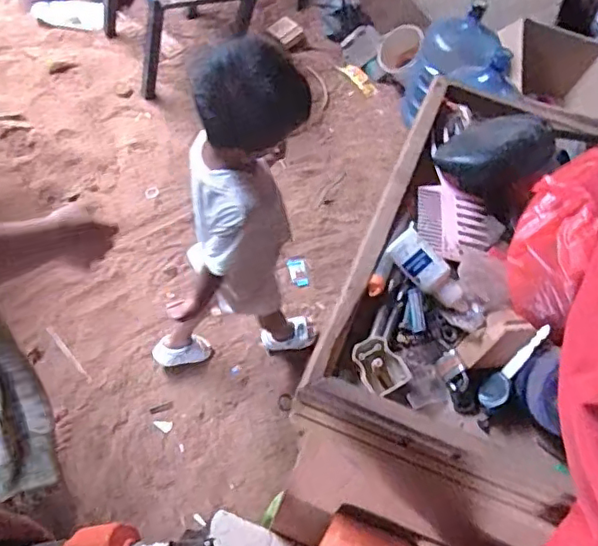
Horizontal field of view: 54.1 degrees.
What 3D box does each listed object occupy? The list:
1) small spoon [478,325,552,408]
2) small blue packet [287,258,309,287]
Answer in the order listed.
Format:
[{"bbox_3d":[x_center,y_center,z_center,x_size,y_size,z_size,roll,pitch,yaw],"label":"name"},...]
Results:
[{"bbox_3d":[0.170,0.073,0.458,0.019,0.011,0.078,41,88,20],"label":"small spoon"},{"bbox_3d":[-0.003,-0.005,1.824,0.056,0.022,0.108,-6,57,-9],"label":"small blue packet"}]

